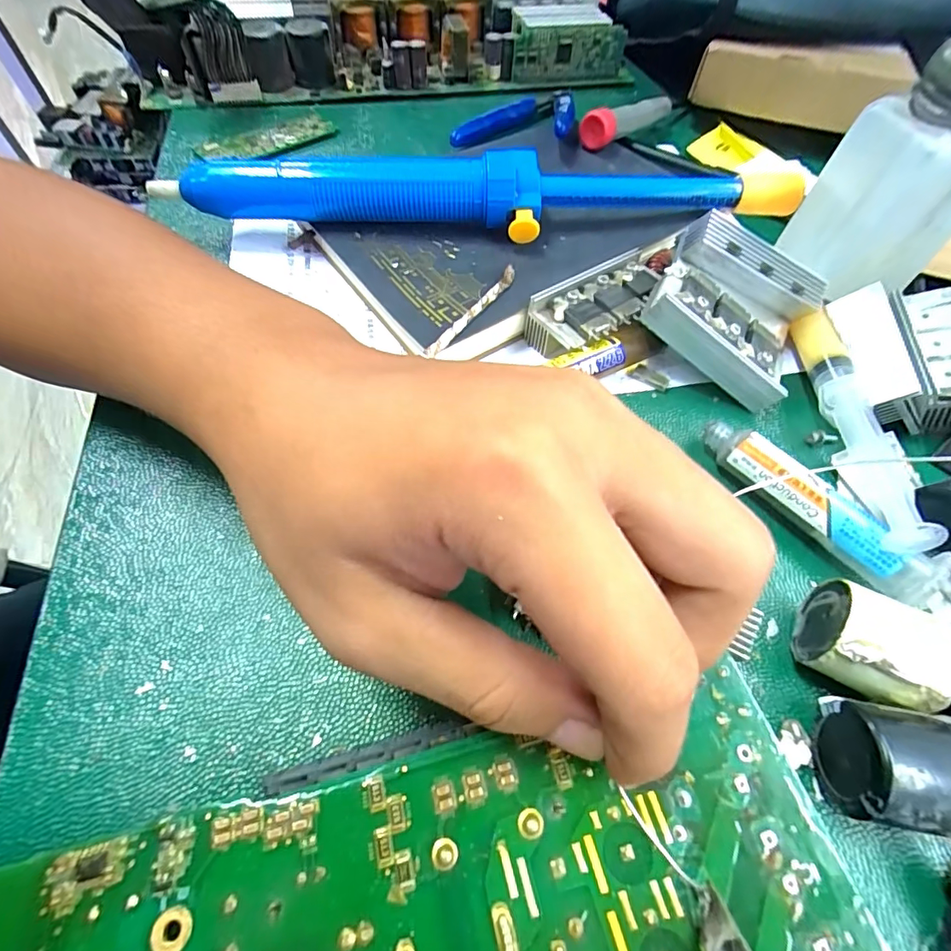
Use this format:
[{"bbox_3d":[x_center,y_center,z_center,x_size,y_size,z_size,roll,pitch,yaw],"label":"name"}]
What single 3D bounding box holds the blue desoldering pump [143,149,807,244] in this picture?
[{"bbox_3d":[0.007,-0.141,0.242,0.320,0.026,0.035,1,59,-2],"label":"blue desoldering pump"}]

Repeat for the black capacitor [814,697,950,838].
[{"bbox_3d":[0.118,0.081,0.133,0.032,0.031,0.028,11,60,4],"label":"black capacitor"}]

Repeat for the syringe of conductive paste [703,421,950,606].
[{"bbox_3d":[0.123,0.011,0.177,0.016,0.014,0.087,-39,68,-22],"label":"syringe of conductive paste"}]

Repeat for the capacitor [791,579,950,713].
[{"bbox_3d":[0.123,0.054,0.150,0.036,0.026,0.027,27,62,13],"label":"capacitor"}]

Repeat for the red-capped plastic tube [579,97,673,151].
[{"bbox_3d":[0.102,-0.239,0.318,0.016,0.024,0.096,37,65,18],"label":"red-capped plastic tube"}]

